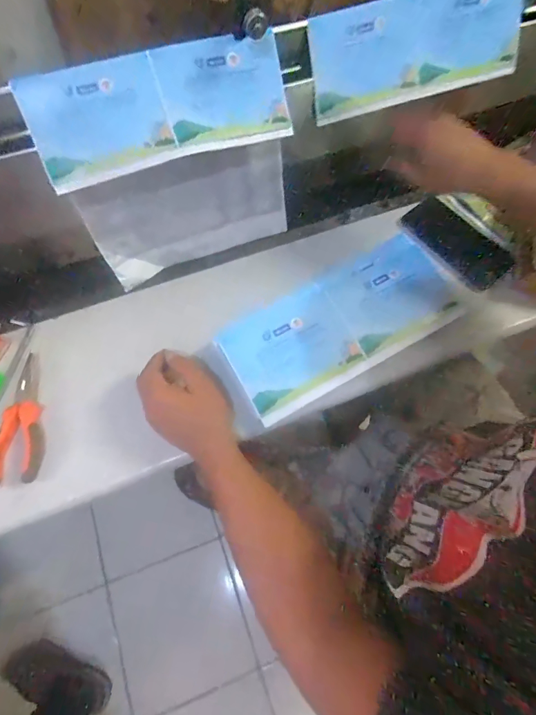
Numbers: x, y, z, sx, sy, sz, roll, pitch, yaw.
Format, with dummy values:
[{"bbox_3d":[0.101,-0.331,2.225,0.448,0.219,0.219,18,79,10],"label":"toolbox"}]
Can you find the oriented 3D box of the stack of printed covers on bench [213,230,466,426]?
[{"bbox_3d":[0.098,-0.049,0.497,0.311,0.026,0.131,-31,72,-12],"label":"stack of printed covers on bench"}]

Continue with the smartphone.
[{"bbox_3d":[0.268,-0.164,0.558,0.157,0.009,0.081,42,78,7],"label":"smartphone"}]

